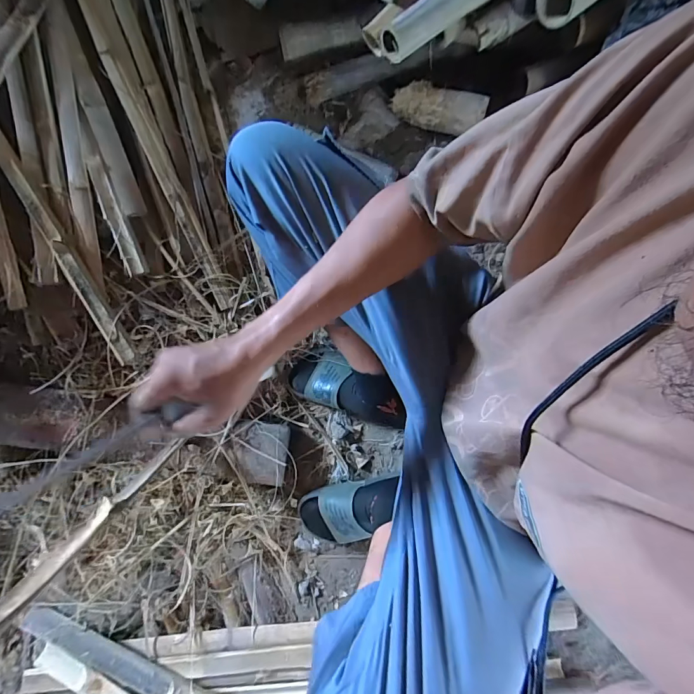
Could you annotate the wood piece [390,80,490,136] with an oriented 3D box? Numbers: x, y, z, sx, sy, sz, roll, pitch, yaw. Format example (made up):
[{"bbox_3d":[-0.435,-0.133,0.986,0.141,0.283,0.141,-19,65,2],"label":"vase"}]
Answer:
[{"bbox_3d":[0.193,-0.505,0.807,0.197,0.074,0.055,20,78,20],"label":"wood piece"}]

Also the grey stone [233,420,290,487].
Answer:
[{"bbox_3d":[-0.173,0.214,0.764,0.108,0.059,0.121,2,78,-1],"label":"grey stone"}]

